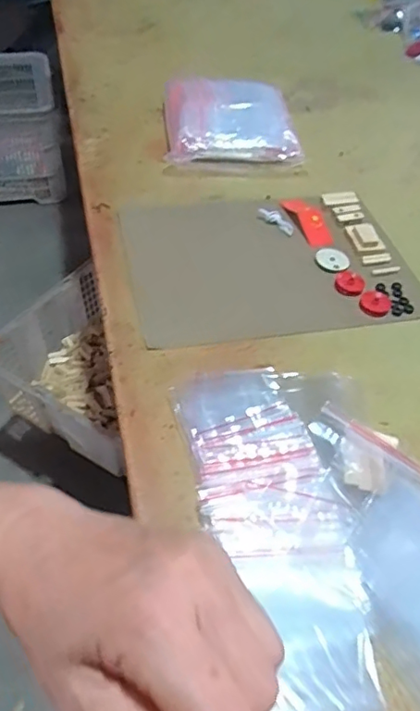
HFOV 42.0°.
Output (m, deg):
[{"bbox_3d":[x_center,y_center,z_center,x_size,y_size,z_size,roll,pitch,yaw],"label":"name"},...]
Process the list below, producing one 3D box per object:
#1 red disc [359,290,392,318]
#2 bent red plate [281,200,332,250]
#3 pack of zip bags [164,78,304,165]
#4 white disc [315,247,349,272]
[{"bbox_3d":[0.158,-0.051,0.522,0.030,0.006,0.031,2,49,-2],"label":"red disc"},{"bbox_3d":[0.111,-0.149,0.603,0.033,0.007,0.086,-10,50,-12],"label":"bent red plate"},{"bbox_3d":[0.025,-0.304,0.710,0.167,0.038,0.179,-4,49,-7],"label":"pack of zip bags"},{"bbox_3d":[0.127,-0.100,0.568,0.033,0.004,0.035,2,49,-2],"label":"white disc"}]

